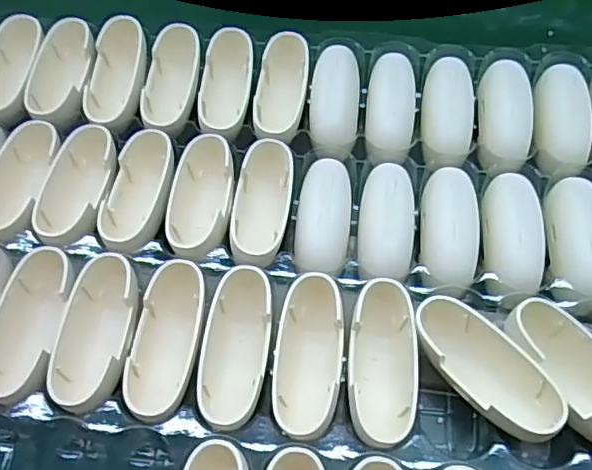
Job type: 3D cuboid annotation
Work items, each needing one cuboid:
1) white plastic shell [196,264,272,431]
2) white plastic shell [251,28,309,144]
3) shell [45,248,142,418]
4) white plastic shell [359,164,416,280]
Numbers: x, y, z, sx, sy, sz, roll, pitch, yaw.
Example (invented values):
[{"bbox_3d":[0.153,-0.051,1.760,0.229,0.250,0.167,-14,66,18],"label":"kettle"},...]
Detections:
[{"bbox_3d":[-0.025,0.047,0.263,0.027,0.024,0.075,9,62,7],"label":"white plastic shell"},{"bbox_3d":[-0.009,-0.079,0.331,0.027,0.017,0.070,6,62,6],"label":"white plastic shell"},{"bbox_3d":[-0.088,0.041,0.263,0.035,0.026,0.075,0,51,0],"label":"shell"},{"bbox_3d":[0.045,-0.007,0.292,0.027,0.010,0.063,4,62,4],"label":"white plastic shell"}]

